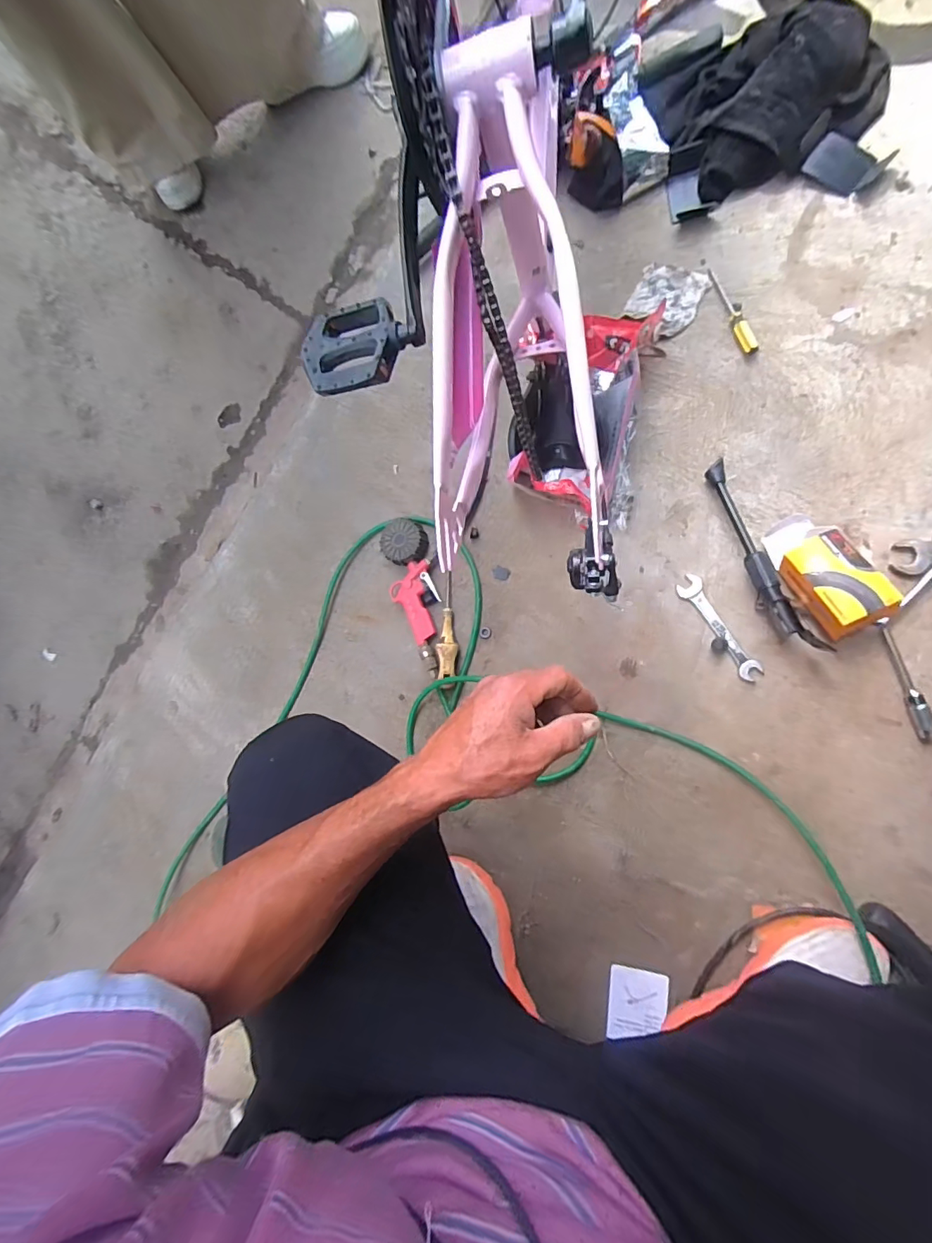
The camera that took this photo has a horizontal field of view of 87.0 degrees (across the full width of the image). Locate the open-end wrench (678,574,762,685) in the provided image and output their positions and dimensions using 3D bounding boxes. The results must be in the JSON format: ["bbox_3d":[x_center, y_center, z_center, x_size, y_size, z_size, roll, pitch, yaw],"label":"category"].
[{"bbox_3d":[0.330,0.006,0.639,0.033,0.004,0.151,-32,73,5],"label":"open-end wrench"}]

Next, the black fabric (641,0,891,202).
[{"bbox_3d":[0.430,-0.761,0.675,0.267,0.084,0.254,-26,83,6],"label":"black fabric"}]

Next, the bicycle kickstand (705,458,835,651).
[{"bbox_3d":[0.371,-0.083,0.626,0.044,0.054,0.277,-16,68,7],"label":"bicycle kickstand"}]

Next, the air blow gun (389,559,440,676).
[{"bbox_3d":[-0.067,-0.004,0.745,0.067,0.033,0.171,-17,84,7],"label":"air blow gun"}]

